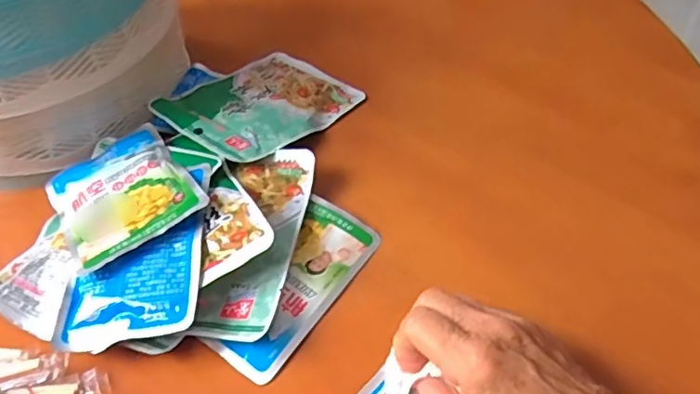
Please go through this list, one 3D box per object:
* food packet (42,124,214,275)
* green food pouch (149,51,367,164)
[{"bbox_3d":[-0.157,-0.008,0.390,0.085,0.015,0.119,-28,51,-20],"label":"food packet"},{"bbox_3d":[-0.074,-0.079,0.479,0.112,0.012,0.148,31,46,29],"label":"green food pouch"}]

